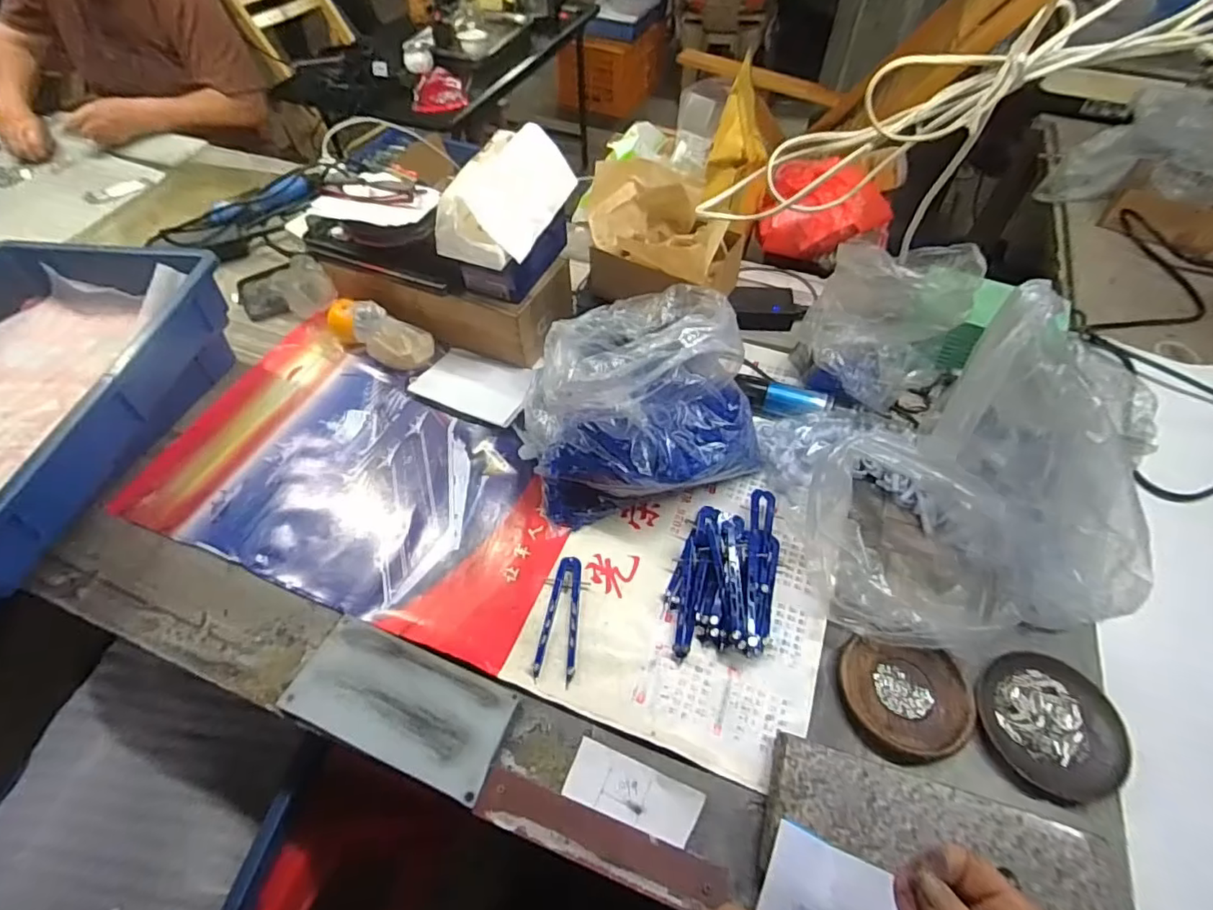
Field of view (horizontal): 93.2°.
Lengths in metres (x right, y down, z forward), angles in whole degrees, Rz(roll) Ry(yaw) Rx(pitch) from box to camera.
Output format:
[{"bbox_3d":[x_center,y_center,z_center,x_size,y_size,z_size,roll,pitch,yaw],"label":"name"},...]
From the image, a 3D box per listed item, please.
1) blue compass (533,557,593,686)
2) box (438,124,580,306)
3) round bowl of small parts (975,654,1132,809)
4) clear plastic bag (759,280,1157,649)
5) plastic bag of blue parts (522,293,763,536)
[{"bbox_3d":[-0.044,0.159,0.562,0.042,0.009,0.123,7,52,5],"label":"blue compass"},{"bbox_3d":[-0.114,-0.280,0.686,0.098,0.143,0.162,18,56,14],"label":"box"},{"bbox_3d":[0.375,0.228,0.486,0.107,0.022,0.110,0,52,0],"label":"round bowl of small parts"},{"bbox_3d":[0.300,0.006,0.522,0.208,0.247,0.271,-2,52,-1],"label":"clear plastic bag"},{"bbox_3d":[0.036,-0.058,0.607,0.239,0.207,0.181,-11,53,-8],"label":"plastic bag of blue parts"}]

